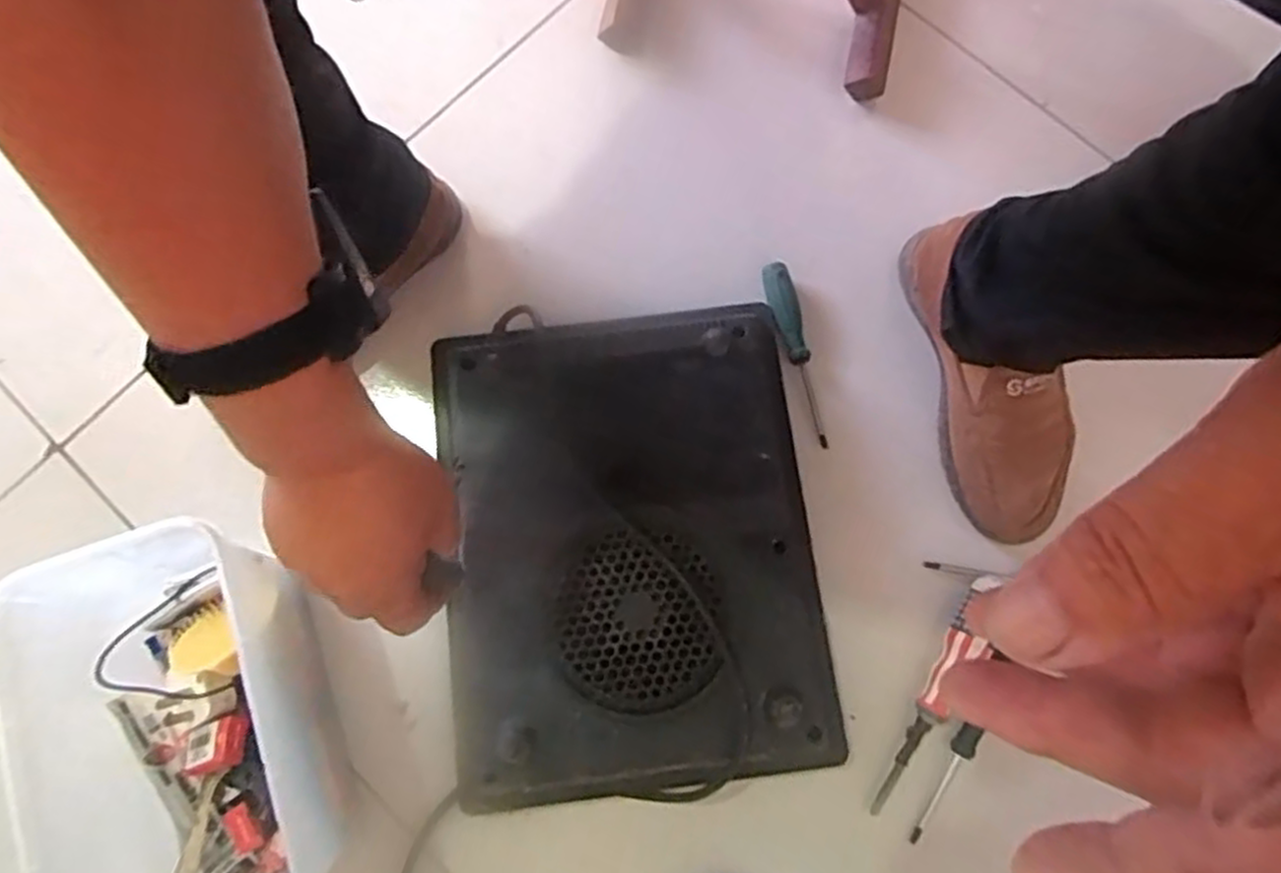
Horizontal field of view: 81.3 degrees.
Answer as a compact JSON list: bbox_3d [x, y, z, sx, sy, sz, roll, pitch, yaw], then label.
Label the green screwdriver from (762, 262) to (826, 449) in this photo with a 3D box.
[{"bbox_3d":[0.127,-0.068,0.614,0.023,0.026,0.154,-12,79,-4],"label":"green screwdriver"}]

